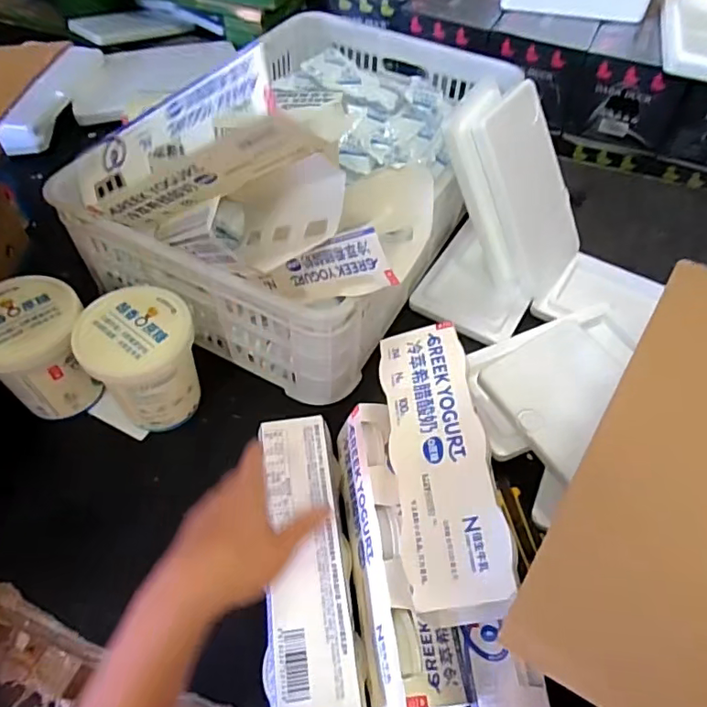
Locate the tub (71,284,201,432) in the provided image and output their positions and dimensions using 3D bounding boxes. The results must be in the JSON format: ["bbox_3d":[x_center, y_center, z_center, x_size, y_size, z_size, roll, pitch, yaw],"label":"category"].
[{"bbox_3d":[-0.232,0.009,0.610,0.114,0.130,0.111,1,52,-2],"label":"tub"}]

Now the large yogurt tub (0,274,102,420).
[{"bbox_3d":[-0.350,0.001,0.607,0.118,0.127,0.120,1,52,-2],"label":"large yogurt tub"}]

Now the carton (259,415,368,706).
[{"bbox_3d":[-0.044,0.195,0.521,0.083,0.057,0.274,-5,53,-6],"label":"carton"}]

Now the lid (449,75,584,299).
[{"bbox_3d":[0.225,-0.215,0.718,0.172,0.270,0.036,-39,28,-20],"label":"lid"}]

